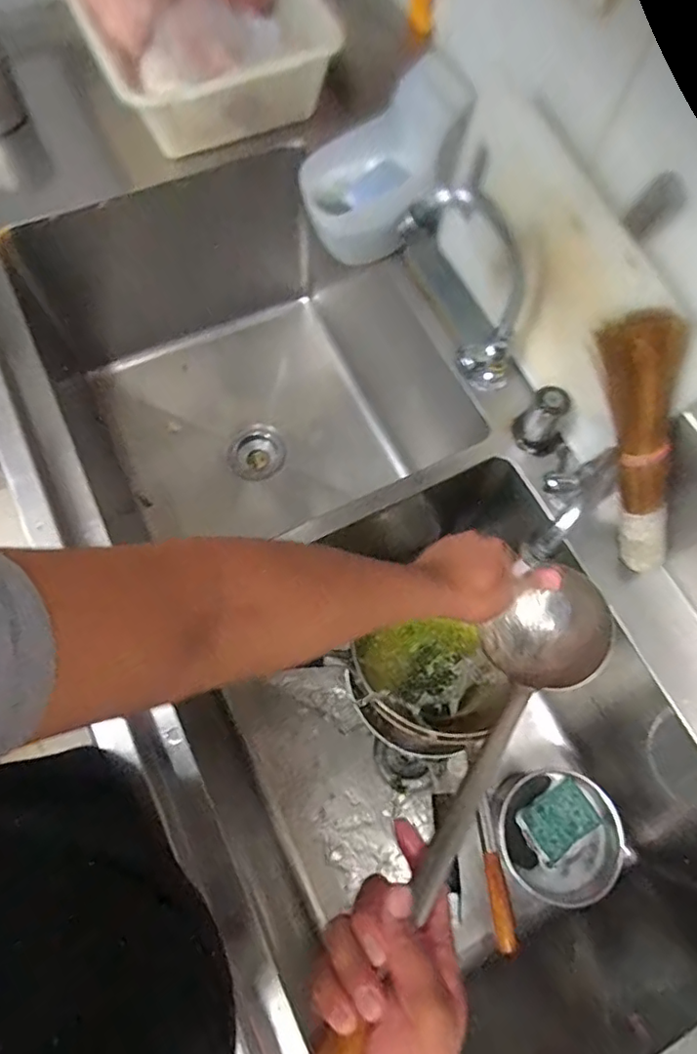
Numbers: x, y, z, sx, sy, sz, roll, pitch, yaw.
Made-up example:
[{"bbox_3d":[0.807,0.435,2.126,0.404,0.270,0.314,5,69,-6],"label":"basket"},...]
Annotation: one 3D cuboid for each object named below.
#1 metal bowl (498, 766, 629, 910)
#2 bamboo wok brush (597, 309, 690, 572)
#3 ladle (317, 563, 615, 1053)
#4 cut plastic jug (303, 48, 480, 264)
[{"bbox_3d":[0.312,0.460,0.845,0.175,0.050,0.177,1,71,-2],"label":"metal bowl"},{"bbox_3d":[0.309,-0.074,0.588,0.063,0.303,0.050,-33,37,-13],"label":"bamboo wok brush"},{"bbox_3d":[0.090,0.207,0.447,0.088,0.094,0.508,41,48,11],"label":"ladle"},{"bbox_3d":[0.040,-0.487,0.765,0.205,0.154,0.151,-30,75,-12],"label":"cut plastic jug"}]

